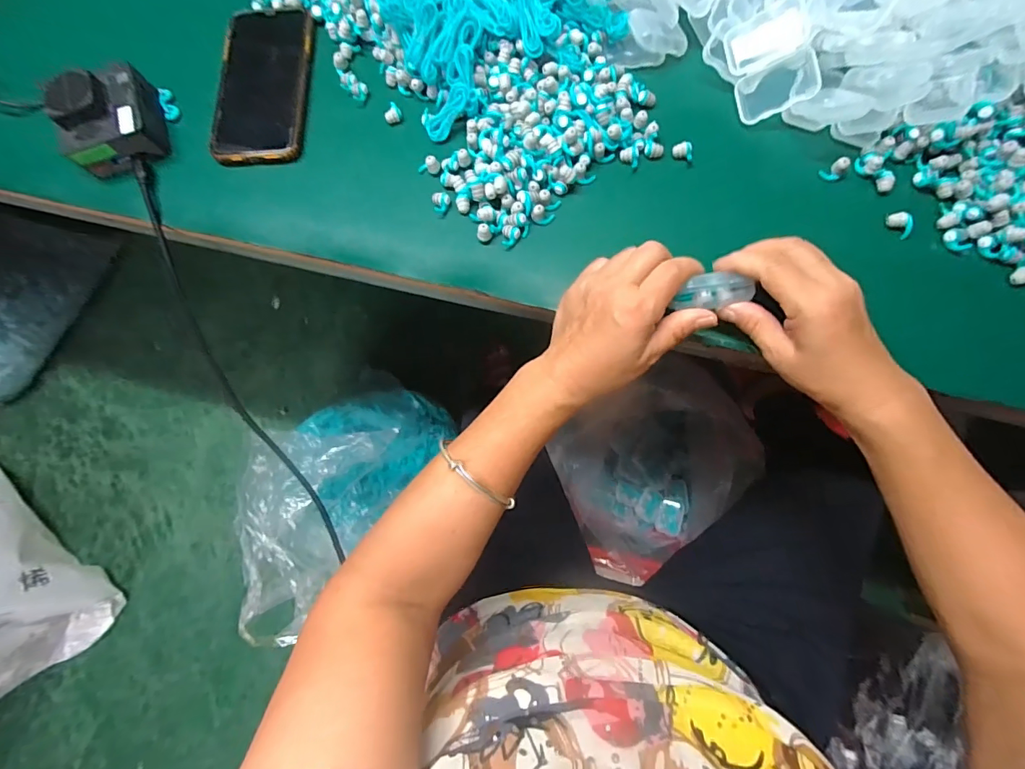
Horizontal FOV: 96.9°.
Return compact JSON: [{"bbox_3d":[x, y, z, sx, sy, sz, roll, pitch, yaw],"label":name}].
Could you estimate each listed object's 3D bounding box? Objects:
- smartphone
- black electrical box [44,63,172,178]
[{"bbox_3d":[-0.225,-0.273,0.415,0.082,0.016,0.162,1,77,1],"label":"smartphone"},{"bbox_3d":[-0.354,-0.234,0.393,0.074,0.040,0.080,-21,78,-1],"label":"black electrical box"}]

